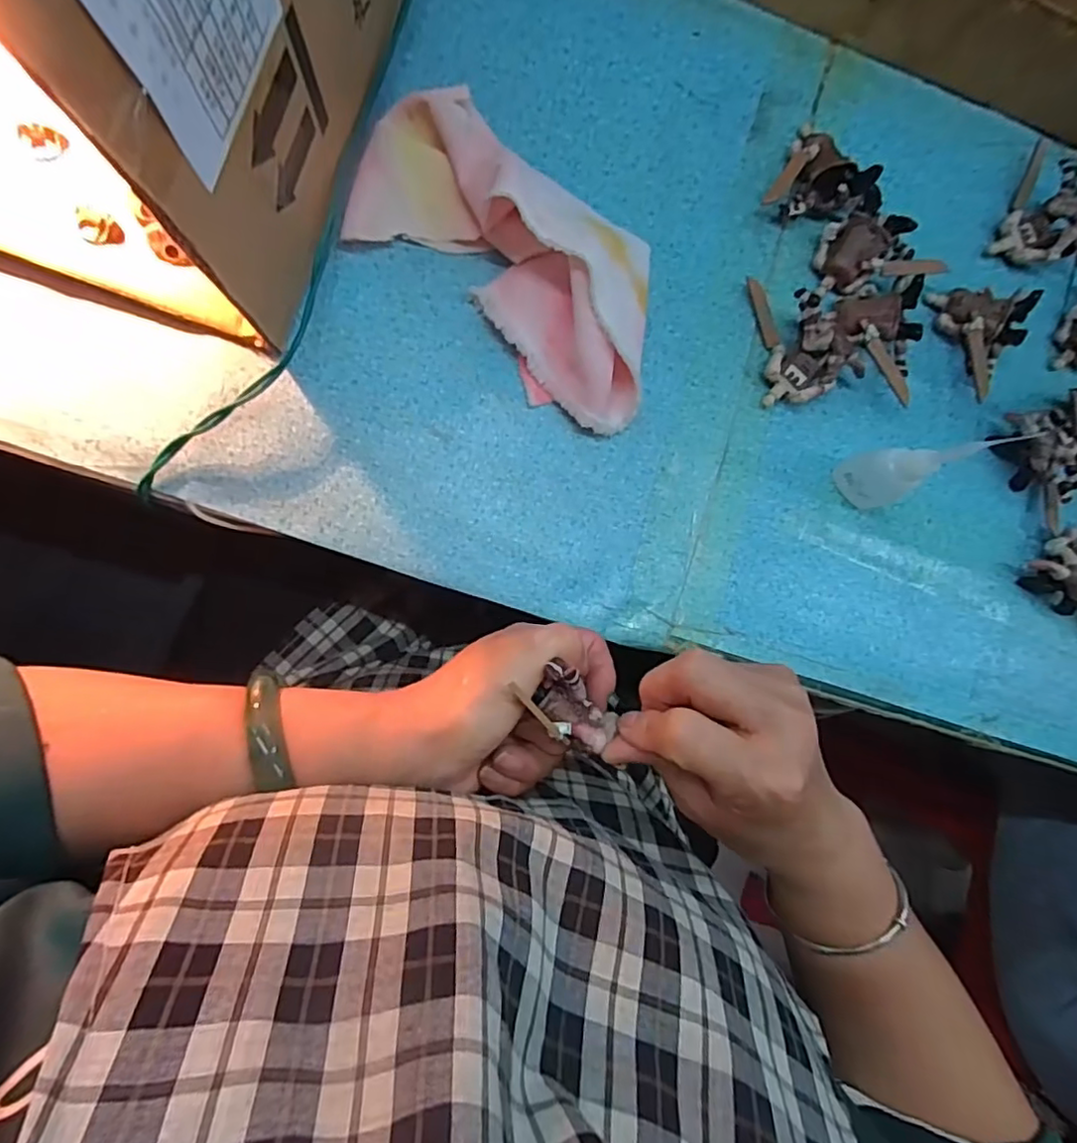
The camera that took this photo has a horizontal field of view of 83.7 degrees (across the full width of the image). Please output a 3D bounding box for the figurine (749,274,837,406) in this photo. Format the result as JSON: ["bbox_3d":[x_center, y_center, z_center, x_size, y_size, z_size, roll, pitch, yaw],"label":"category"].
[{"bbox_3d":[0.161,-0.144,0.369,0.046,0.029,0.078,-6,89,-7],"label":"figurine"}]

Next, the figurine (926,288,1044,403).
[{"bbox_3d":[0.288,-0.147,0.386,0.052,0.031,0.072,-7,89,-7],"label":"figurine"}]

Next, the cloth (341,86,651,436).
[{"bbox_3d":[-0.008,-0.182,0.337,0.210,0.050,0.112,38,84,-5],"label":"cloth"}]

